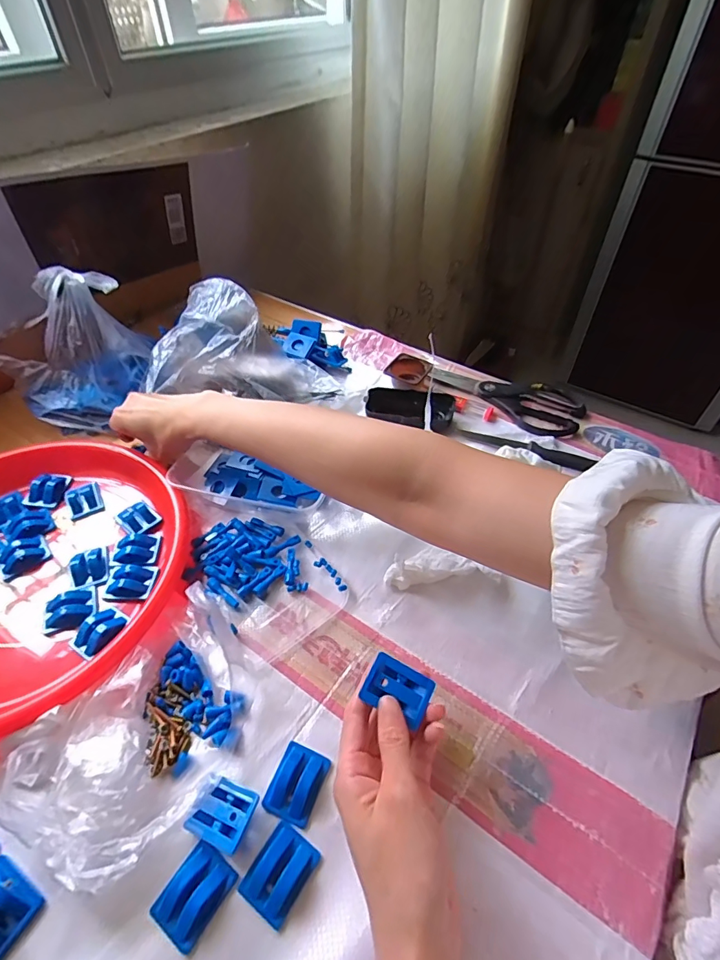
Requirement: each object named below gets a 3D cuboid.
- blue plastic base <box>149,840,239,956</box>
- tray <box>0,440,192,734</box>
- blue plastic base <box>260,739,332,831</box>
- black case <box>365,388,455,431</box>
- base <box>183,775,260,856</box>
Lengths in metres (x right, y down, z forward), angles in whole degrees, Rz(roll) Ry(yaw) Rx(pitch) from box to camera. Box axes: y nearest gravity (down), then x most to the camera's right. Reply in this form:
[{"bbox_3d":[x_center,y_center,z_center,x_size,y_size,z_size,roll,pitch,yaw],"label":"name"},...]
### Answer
[{"bbox_3d":[-0.103,0.256,0.284,0.034,0.008,0.045,26,54,23],"label":"blue plastic base"},{"bbox_3d":[-0.312,0.079,0.417,0.273,0.035,0.284,0,47,0],"label":"tray"},{"bbox_3d":[-0.045,0.214,0.325,0.033,0.007,0.044,17,51,16],"label":"blue plastic base"},{"bbox_3d":[0.062,-0.091,0.574,0.106,0.025,0.058,12,50,12],"label":"black case"},{"bbox_3d":[-0.091,0.223,0.308,0.039,0.015,0.034,16,51,15],"label":"base"}]

